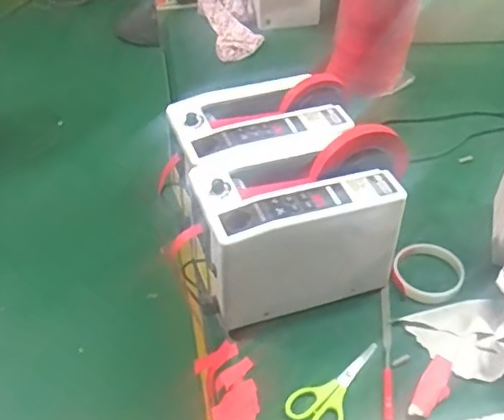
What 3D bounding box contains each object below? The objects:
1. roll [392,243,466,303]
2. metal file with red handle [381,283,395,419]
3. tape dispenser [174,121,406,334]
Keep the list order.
[{"bbox_3d":[0.213,0.075,0.704,0.082,0.017,0.078,-1,44,1],"label":"roll"},{"bbox_3d":[0.148,0.150,0.632,0.013,0.007,0.175,6,45,8],"label":"metal file with red handle"},{"bbox_3d":[0.051,0.013,0.670,0.267,0.153,0.148,-15,46,-14],"label":"tape dispenser"}]

